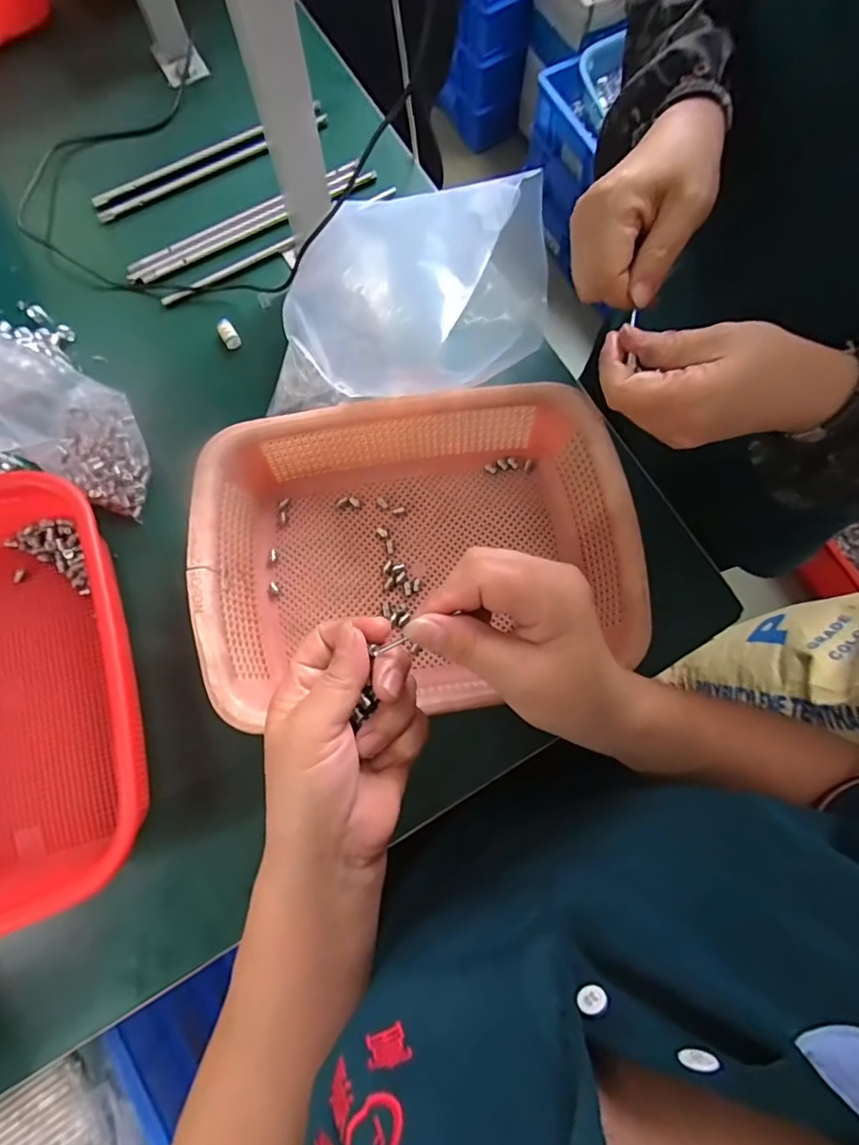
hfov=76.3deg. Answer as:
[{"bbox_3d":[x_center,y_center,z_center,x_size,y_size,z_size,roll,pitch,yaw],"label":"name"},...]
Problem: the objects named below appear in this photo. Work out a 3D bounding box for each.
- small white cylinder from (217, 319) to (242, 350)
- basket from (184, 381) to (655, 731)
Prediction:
[{"bbox_3d":[-0.180,-0.214,0.492,0.015,0.017,0.026,-31,79,-7],"label":"small white cylinder"},{"bbox_3d":[-0.014,-0.014,0.398,0.290,0.083,0.209,-6,76,-1],"label":"basket"}]

